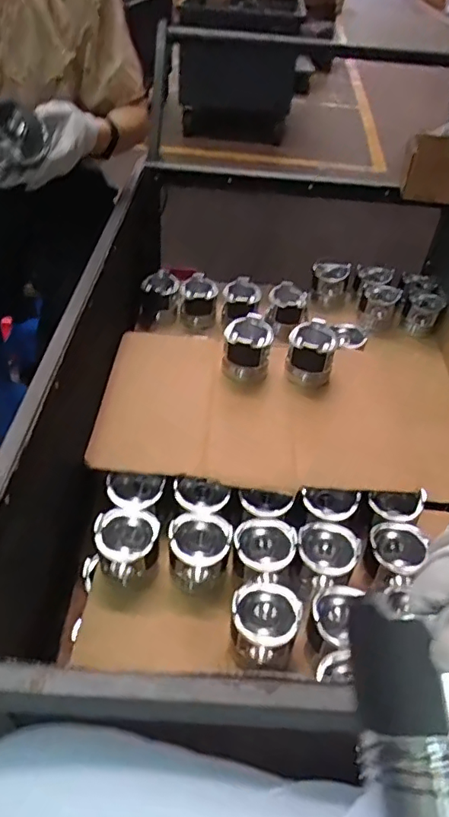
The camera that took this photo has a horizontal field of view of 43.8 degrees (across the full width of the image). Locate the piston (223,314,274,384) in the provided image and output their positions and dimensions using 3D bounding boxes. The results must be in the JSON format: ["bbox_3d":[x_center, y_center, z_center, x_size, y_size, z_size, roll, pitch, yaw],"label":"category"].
[{"bbox_3d":[0.039,-0.105,0.982,0.084,0.076,0.087,10,42,7],"label":"piston"}]

